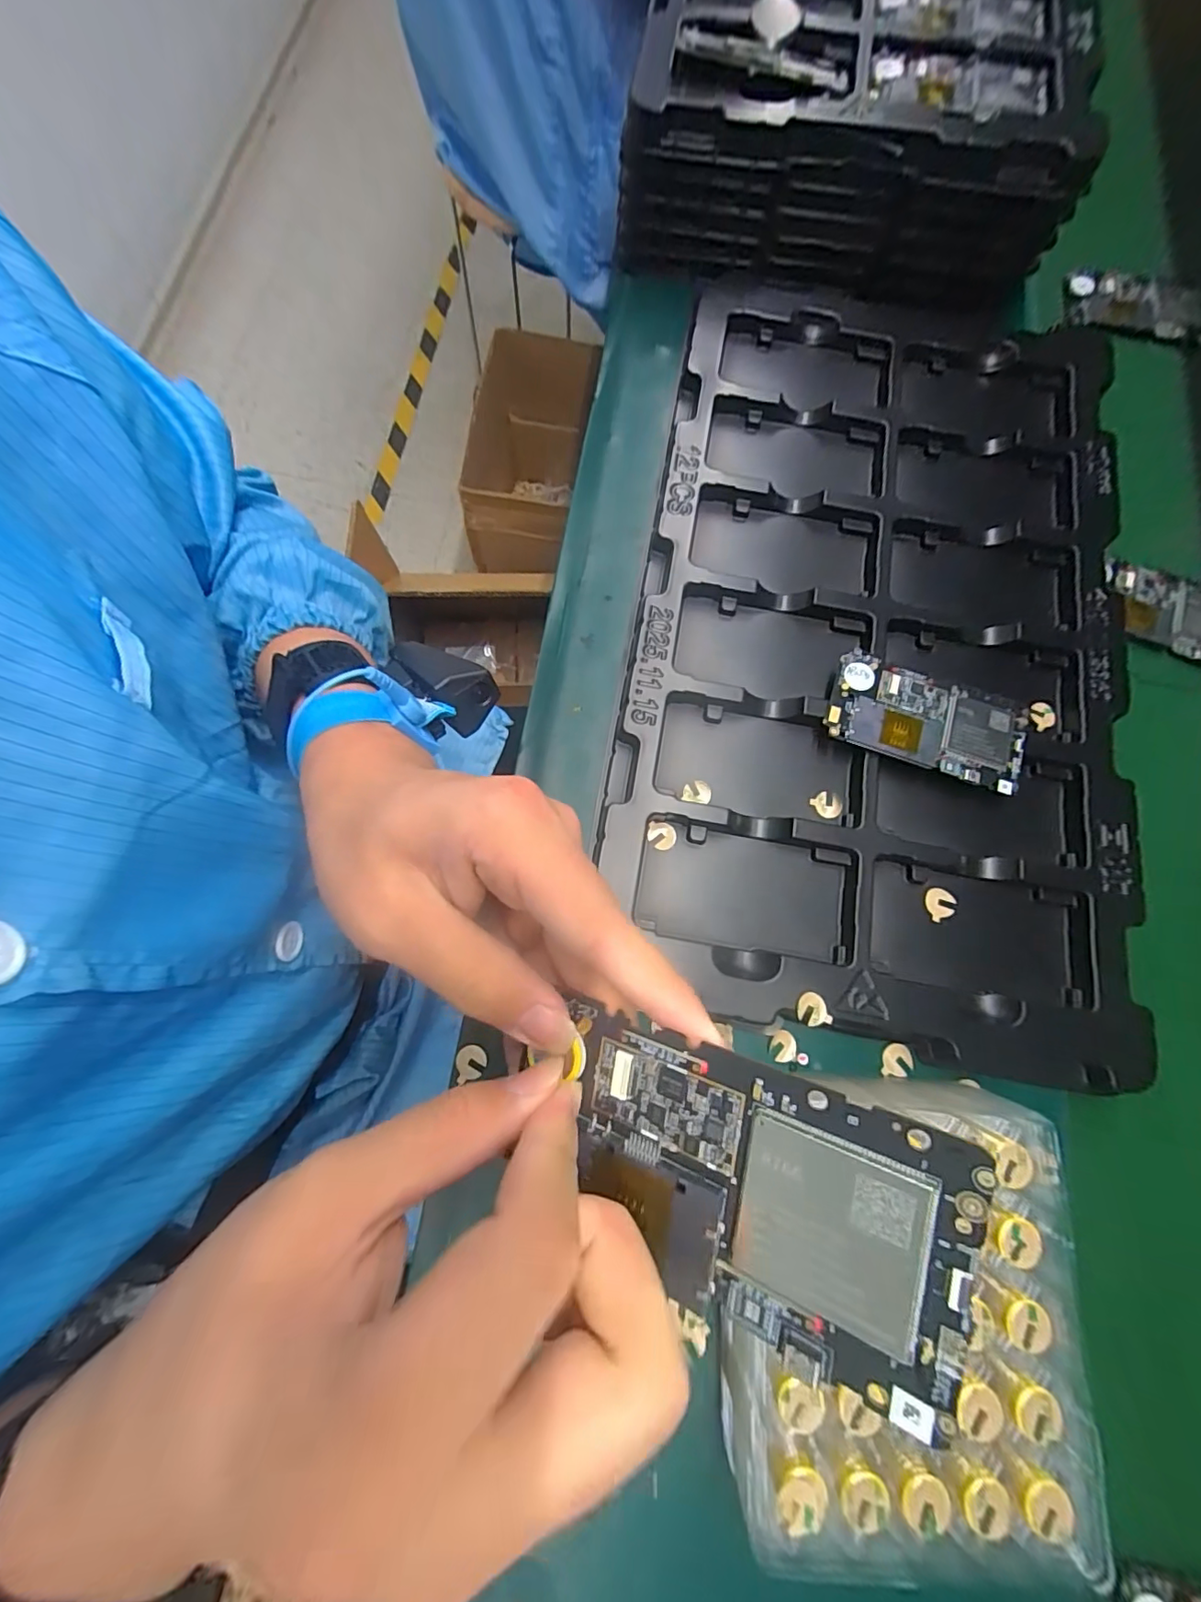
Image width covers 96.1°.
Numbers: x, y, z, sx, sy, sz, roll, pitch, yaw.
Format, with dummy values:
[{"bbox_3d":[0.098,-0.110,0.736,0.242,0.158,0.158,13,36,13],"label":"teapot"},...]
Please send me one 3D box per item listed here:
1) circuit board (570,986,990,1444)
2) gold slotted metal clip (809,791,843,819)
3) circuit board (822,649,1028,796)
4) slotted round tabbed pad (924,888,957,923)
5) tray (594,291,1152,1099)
[{"bbox_3d":[0.036,0.102,0.142,0.103,0.006,0.064,9,88,30],"label":"circuit board"},{"bbox_3d":[0.149,0.002,0.353,0.016,0.004,0.018,-44,73,8],"label":"gold slotted metal clip"},{"bbox_3d":[0.215,-0.052,0.356,0.127,0.010,0.065,20,76,2],"label":"circuit board"},{"bbox_3d":[0.215,0.065,0.340,0.020,0.004,0.019,1,77,-3],"label":"slotted round tabbed pad"},{"bbox_3d":[0.194,-0.127,0.382,0.325,0.025,0.549,11,74,1],"label":"tray"}]

